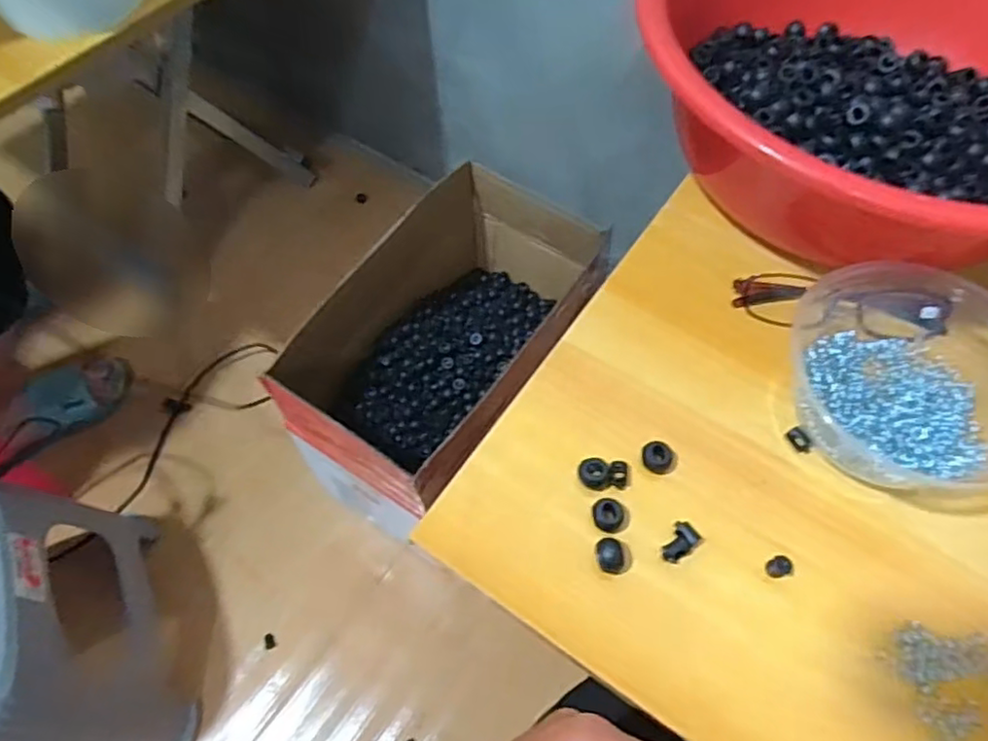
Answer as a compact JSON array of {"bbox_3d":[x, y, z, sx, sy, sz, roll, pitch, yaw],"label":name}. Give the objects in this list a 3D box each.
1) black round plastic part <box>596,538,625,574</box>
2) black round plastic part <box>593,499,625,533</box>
[{"bbox_3d":[0.062,0.097,0.341,0.015,0.012,0.017,1,61,-1],"label":"black round plastic part"},{"bbox_3d":[0.063,0.077,0.351,0.017,0.013,0.019,41,67,19],"label":"black round plastic part"}]

